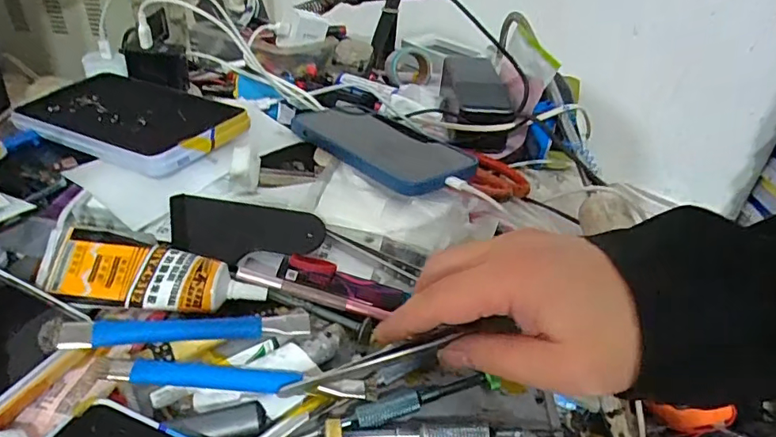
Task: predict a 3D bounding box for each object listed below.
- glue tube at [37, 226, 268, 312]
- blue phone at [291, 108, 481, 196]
[{"bbox_3d":[-0.137,0.032,0.298,0.119,0.020,0.037,8,35,5],"label":"glue tube"},{"bbox_3d":[-0.012,-0.064,0.432,0.084,0.010,0.180,-18,36,-34],"label":"blue phone"}]

